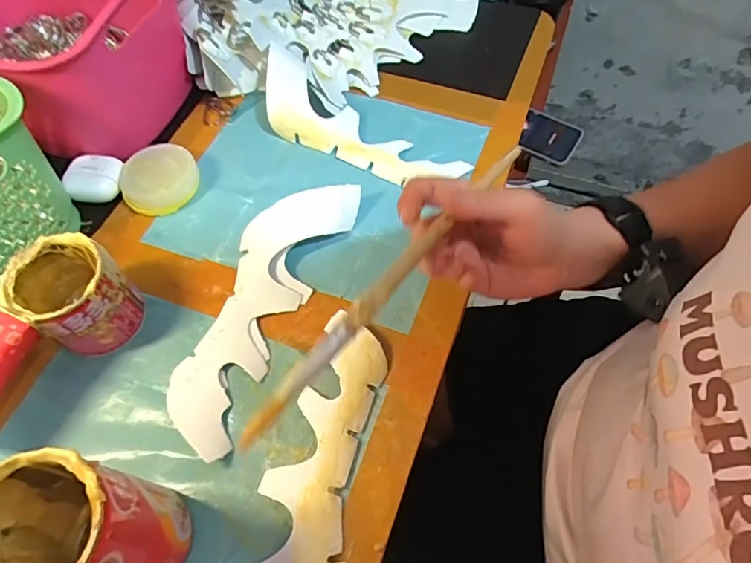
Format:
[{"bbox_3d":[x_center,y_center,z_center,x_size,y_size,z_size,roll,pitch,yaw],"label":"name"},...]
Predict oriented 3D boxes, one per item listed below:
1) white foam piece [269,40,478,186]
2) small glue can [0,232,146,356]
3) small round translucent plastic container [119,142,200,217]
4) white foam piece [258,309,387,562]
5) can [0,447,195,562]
[{"bbox_3d":[-0.017,-0.149,0.489,0.217,0.035,0.074,31,65,3],"label":"white foam piece"},{"bbox_3d":[-0.215,0.011,0.364,0.067,0.076,0.064,-1,60,1],"label":"small glue can"},{"bbox_3d":[-0.194,-0.091,0.453,0.063,0.029,0.062,-1,60,1],"label":"small round translucent plastic container"},{"bbox_3d":[-0.038,0.125,0.329,0.079,0.015,0.196,17,64,10],"label":"white foam piece"},{"bbox_3d":[-0.149,0.134,0.263,0.067,0.121,0.061,-1,60,1],"label":"can"}]

